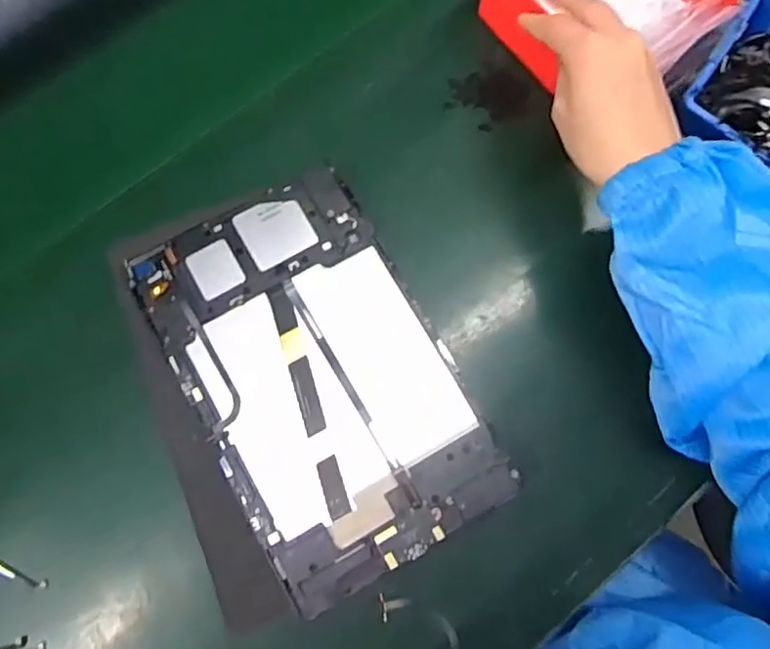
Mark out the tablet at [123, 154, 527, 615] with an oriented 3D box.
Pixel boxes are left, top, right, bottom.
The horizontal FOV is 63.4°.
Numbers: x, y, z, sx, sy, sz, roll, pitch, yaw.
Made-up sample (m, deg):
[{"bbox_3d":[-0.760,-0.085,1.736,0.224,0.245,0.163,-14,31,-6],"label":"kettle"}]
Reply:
[{"bbox_3d":[-0.039,0.031,0.378,0.146,0.007,0.233,-28,79,-8],"label":"tablet"}]

